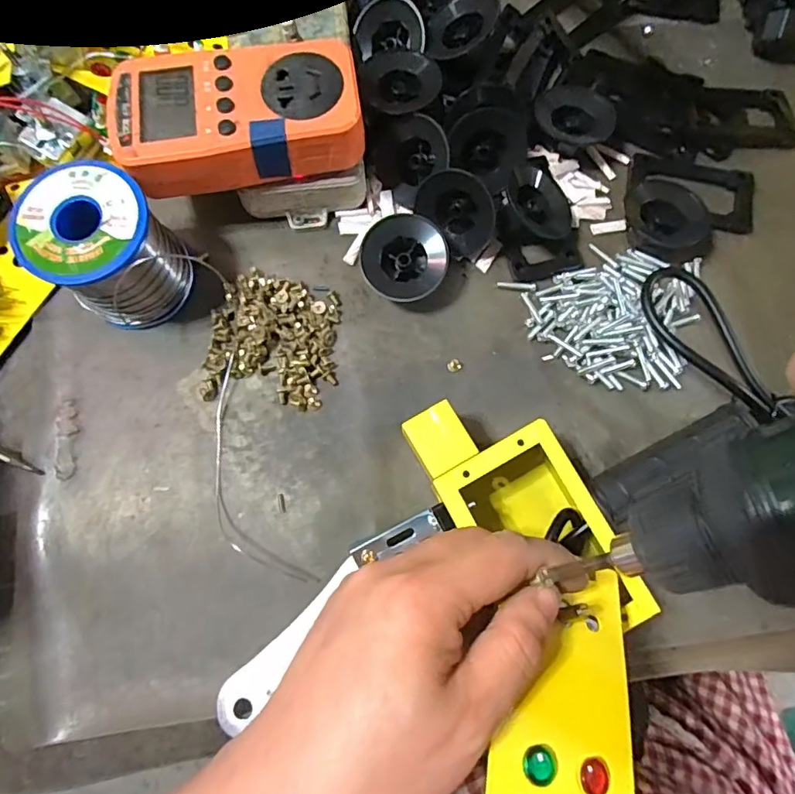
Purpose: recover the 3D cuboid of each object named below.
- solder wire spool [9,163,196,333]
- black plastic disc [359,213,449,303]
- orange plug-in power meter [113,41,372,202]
[{"bbox_3d":[-0.155,-0.079,0.281,0.061,0.061,0.063,0,77,-1],"label":"solder wire spool"},{"bbox_3d":[0.003,-0.079,0.301,0.048,0.018,0.048,0,90,-5],"label":"black plastic disc"},{"bbox_3d":[-0.083,-0.149,0.278,0.124,0.030,0.062,-9,77,-3],"label":"orange plug-in power meter"}]

